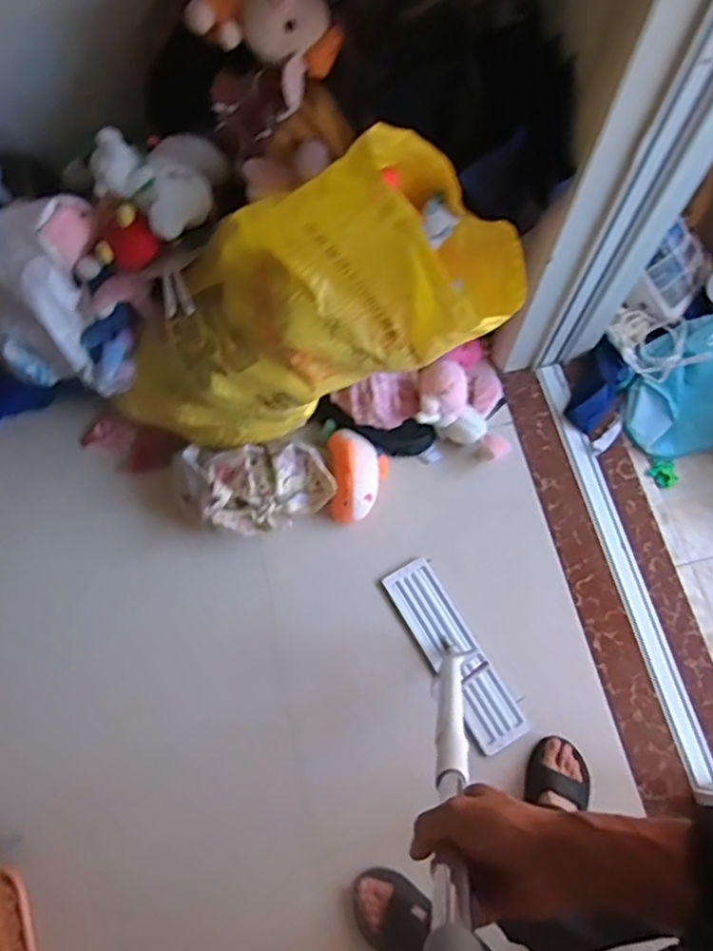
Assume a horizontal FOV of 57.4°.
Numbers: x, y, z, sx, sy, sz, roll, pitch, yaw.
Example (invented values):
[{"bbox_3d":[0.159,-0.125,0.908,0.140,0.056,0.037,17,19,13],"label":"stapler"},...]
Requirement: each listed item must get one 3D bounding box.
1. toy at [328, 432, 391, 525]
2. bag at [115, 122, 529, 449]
[{"bbox_3d":[0.005,-0.006,1.458,0.137,0.104,0.214,-4,69,0],"label":"toy"},{"bbox_3d":[-0.147,-0.255,1.220,0.830,0.451,0.295,-22,70,31],"label":"bag"}]

